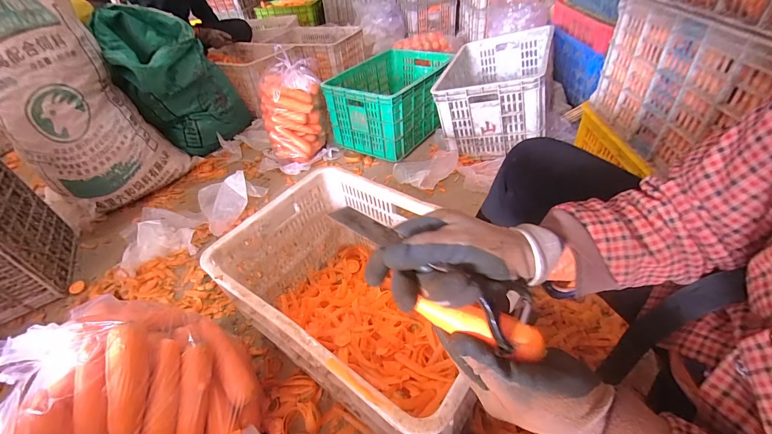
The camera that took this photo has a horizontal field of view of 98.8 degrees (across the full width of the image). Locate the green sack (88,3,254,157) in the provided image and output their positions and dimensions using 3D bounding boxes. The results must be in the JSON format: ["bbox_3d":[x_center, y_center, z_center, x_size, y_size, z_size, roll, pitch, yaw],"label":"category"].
[{"bbox_3d":[-0.814,-0.541,1.337,0.403,0.481,0.339,-28,45,-21],"label":"green sack"}]

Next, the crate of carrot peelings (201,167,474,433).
[{"bbox_3d":[-0.037,0.162,0.668,0.507,0.267,0.342,25,51,31],"label":"crate of carrot peelings"}]

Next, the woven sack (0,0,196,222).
[{"bbox_3d":[-0.993,-0.393,1.033,0.207,0.735,0.397,25,51,31],"label":"woven sack"}]

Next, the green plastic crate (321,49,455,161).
[{"bbox_3d":[0.041,-0.499,1.397,0.363,0.250,0.516,19,48,27],"label":"green plastic crate"}]

